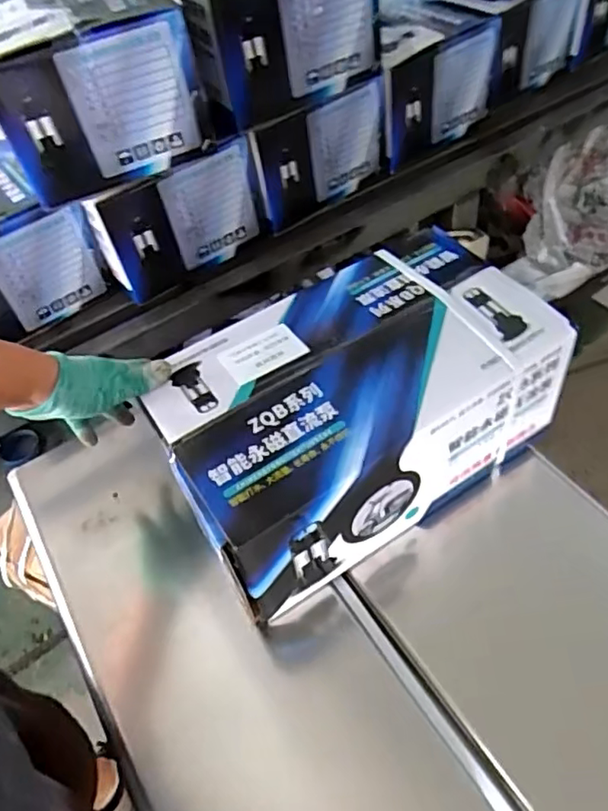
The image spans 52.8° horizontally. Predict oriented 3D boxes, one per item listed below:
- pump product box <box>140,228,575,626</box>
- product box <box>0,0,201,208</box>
[{"bbox_3d":[0.047,0.002,0.663,0.382,0.183,0.230,-29,51,-18],"label":"pump product box"},{"bbox_3d":[-0.299,-0.459,0.820,0.233,0.180,0.362,-20,49,-11],"label":"product box"}]

